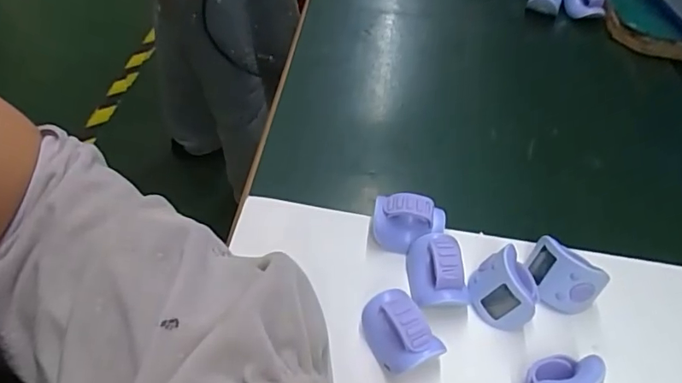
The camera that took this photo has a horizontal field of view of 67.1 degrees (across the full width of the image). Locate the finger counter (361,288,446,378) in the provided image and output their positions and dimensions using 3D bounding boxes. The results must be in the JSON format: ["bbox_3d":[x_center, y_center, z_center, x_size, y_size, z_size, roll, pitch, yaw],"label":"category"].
[{"bbox_3d":[0.028,0.069,0.250,0.024,0.026,0.038,-21,54,-24],"label":"finger counter"}]

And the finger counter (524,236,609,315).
[{"bbox_3d":[0.119,0.047,0.278,0.040,0.031,0.023,33,53,21],"label":"finger counter"}]

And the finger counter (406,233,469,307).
[{"bbox_3d":[0.051,0.041,0.275,0.026,0.024,0.041,2,48,-6],"label":"finger counter"}]

